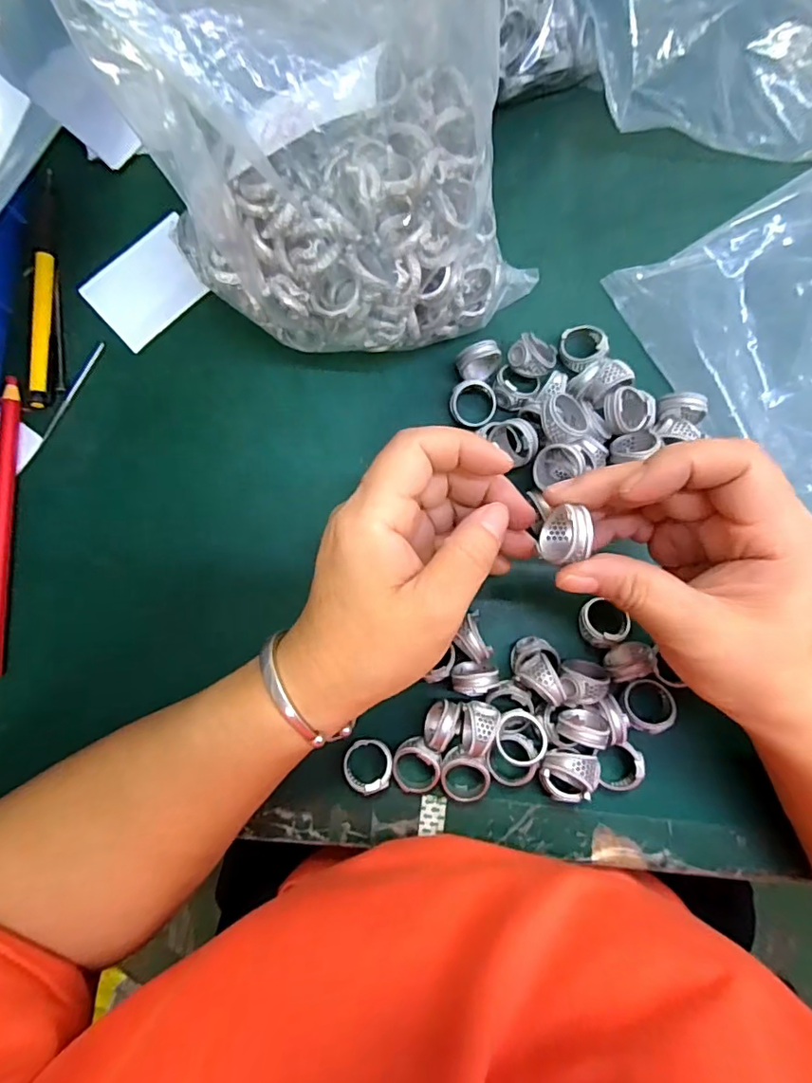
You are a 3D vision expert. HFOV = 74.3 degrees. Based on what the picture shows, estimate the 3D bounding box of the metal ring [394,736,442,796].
[{"bbox_3d":[0.005,0.113,0.268,0.023,0.016,0.027,4,83,1],"label":"metal ring"}]

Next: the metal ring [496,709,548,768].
[{"bbox_3d":[0.055,0.094,0.258,0.026,0.010,0.025,0,83,1],"label":"metal ring"}]

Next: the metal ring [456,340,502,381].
[{"bbox_3d":[0.040,-0.097,0.291,0.023,0.019,0.014,-27,84,-2],"label":"metal ring"}]

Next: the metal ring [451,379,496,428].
[{"bbox_3d":[0.037,-0.075,0.292,0.024,0.005,0.025,-1,98,-5],"label":"metal ring"}]

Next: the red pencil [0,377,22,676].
[{"bbox_3d":[-0.216,-0.009,0.288,0.009,0.013,0.157,0,83,1],"label":"red pencil"}]

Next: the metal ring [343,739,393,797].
[{"bbox_3d":[-0.019,0.112,0.266,0.024,0.007,0.025,-4,64,7],"label":"metal ring"}]

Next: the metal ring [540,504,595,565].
[{"bbox_3d":[0.063,-0.001,0.210,0.016,0.020,0.021,16,84,3],"label":"metal ring"}]

